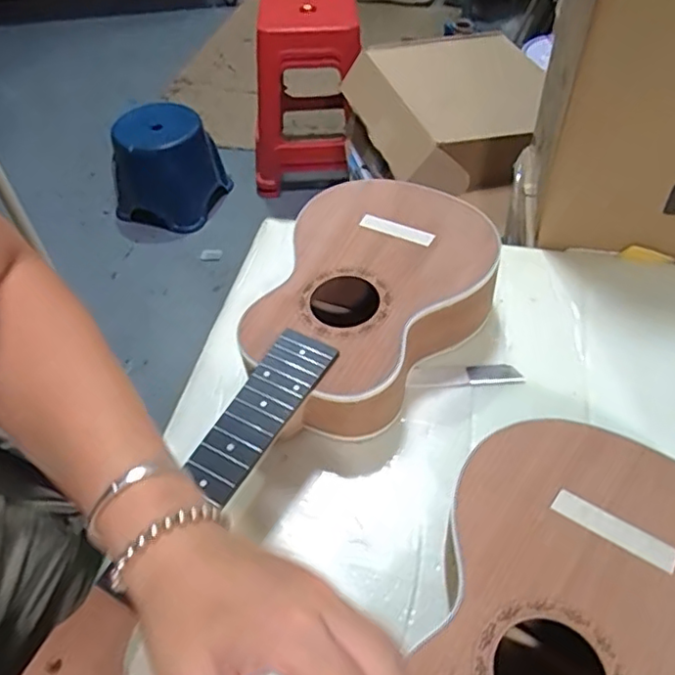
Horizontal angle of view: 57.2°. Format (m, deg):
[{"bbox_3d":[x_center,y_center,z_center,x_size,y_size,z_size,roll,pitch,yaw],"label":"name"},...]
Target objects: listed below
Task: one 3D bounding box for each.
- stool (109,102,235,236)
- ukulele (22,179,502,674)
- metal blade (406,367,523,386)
[{"bbox_3d":[-0.501,-0.505,1.829,0.255,0.296,0.266,17,52,17],"label":"stool"},{"bbox_3d":[-0.055,0.064,0.444,0.161,0.077,0.510,26,55,23],"label":"ukulele"},{"bbox_3d":[0.105,0.032,0.512,0.092,0.004,0.019,-2,49,4],"label":"metal blade"}]

